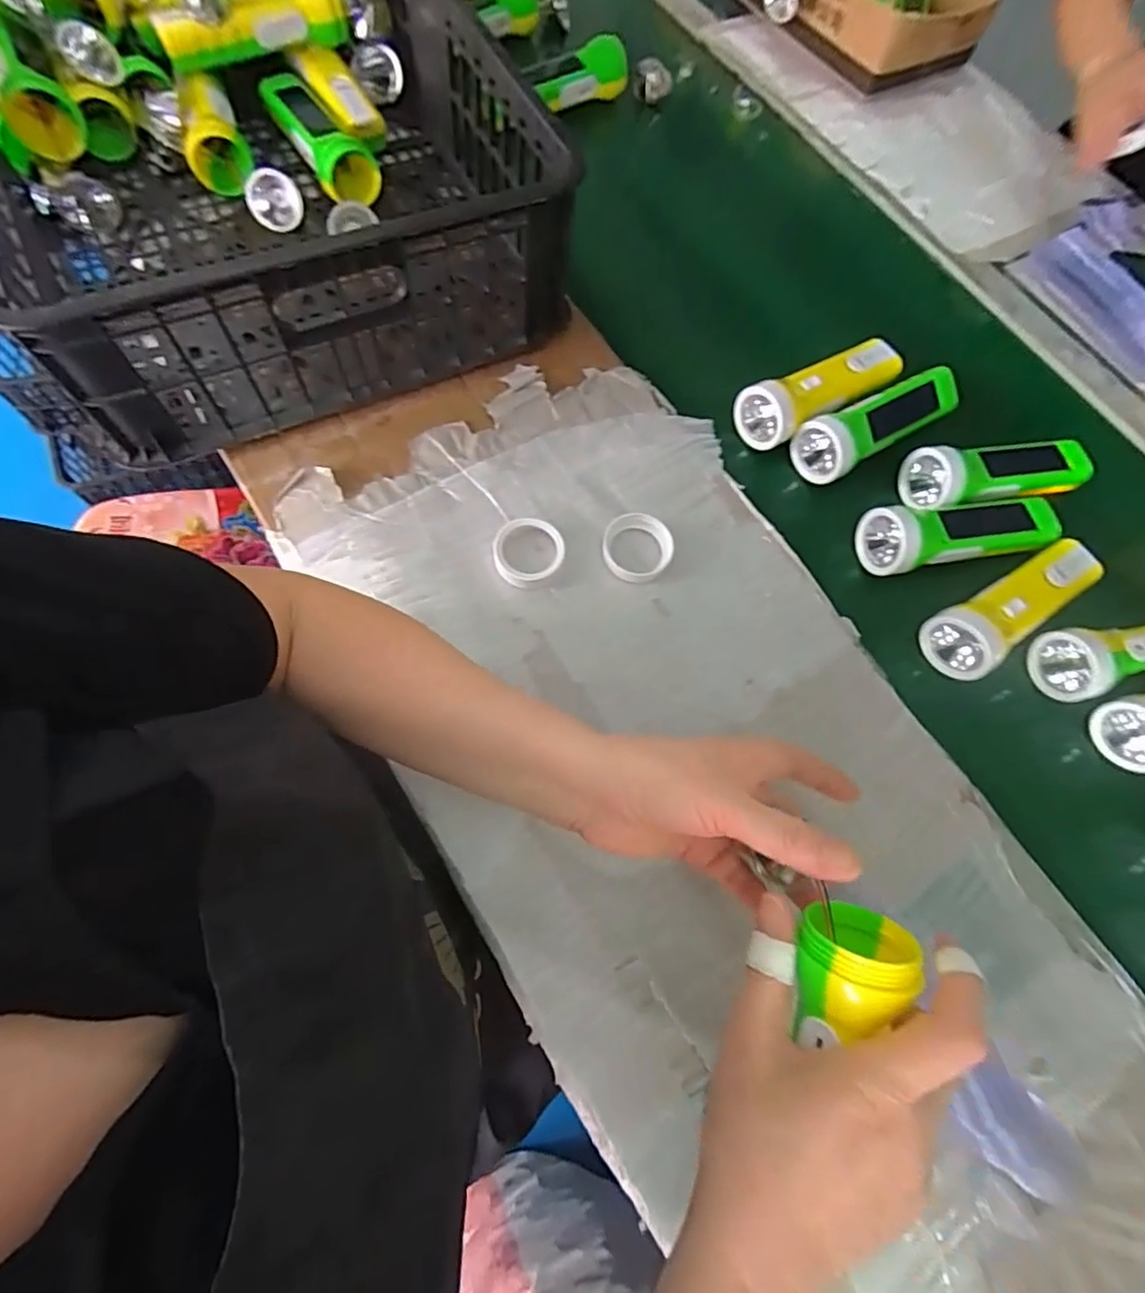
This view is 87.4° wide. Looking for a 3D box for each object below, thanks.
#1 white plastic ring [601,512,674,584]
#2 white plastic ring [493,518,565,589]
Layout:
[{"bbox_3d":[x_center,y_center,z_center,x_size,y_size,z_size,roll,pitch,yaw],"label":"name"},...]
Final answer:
[{"bbox_3d":[0.052,-0.078,0.468,0.052,0.012,0.054,1,71,-2],"label":"white plastic ring"},{"bbox_3d":[-0.034,-0.073,0.458,0.053,0.015,0.051,1,71,-2],"label":"white plastic ring"}]

